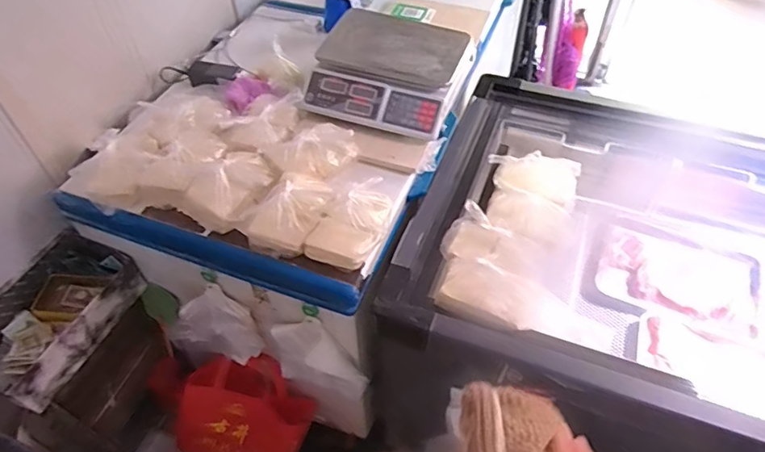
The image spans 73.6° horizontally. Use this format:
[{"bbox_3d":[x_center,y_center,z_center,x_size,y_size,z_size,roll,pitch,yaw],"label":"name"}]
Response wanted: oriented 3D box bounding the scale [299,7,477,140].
[{"bbox_3d":[0.018,-0.377,1.208,0.345,0.117,0.315,14,52,13],"label":"scale"}]

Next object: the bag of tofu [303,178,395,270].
[{"bbox_3d":[-0.057,-0.025,0.958,0.118,0.092,0.191,19,53,16],"label":"bag of tofu"}]

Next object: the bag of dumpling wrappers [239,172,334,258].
[{"bbox_3d":[-0.183,-0.029,0.978,0.144,0.073,0.155,19,53,17],"label":"bag of dumpling wrappers"}]

